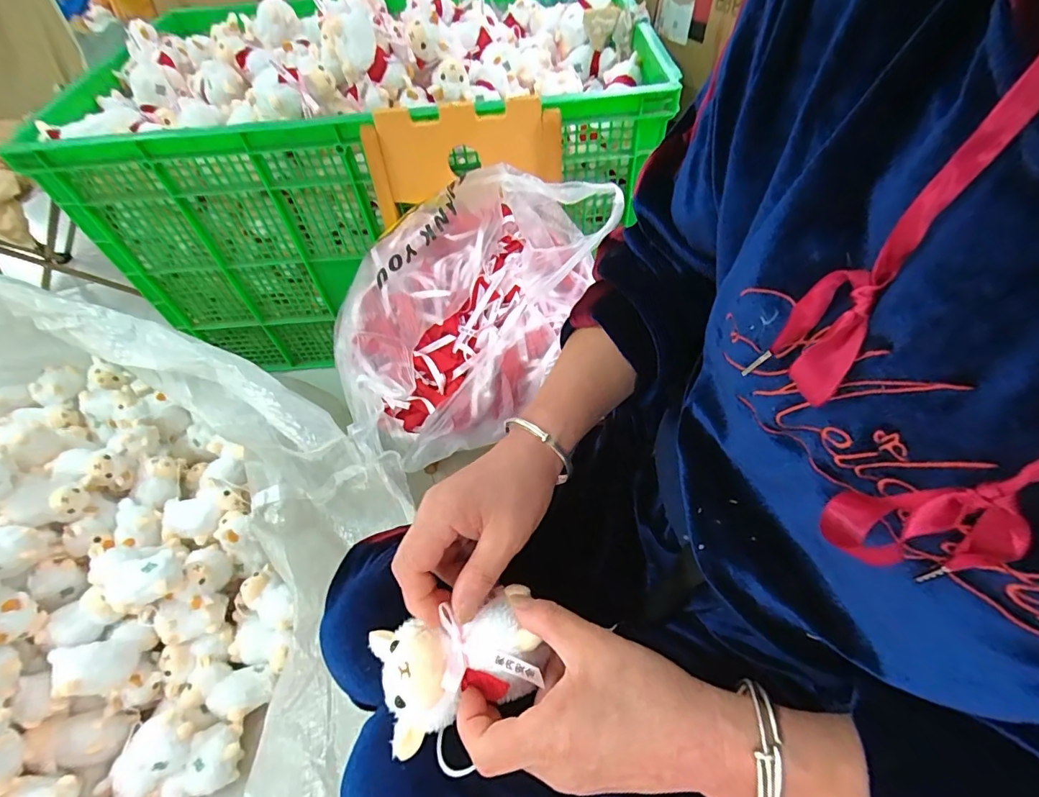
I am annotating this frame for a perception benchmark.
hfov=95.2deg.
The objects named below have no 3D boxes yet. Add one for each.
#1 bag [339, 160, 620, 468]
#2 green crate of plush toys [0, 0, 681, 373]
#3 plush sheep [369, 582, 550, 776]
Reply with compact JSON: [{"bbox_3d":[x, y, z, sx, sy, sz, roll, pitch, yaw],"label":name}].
[{"bbox_3d":[-0.100,-0.145,0.662,0.385,0.245,0.343,-32,58,-18],"label":"bag"},{"bbox_3d":[-0.279,-0.477,1.003,1.009,0.525,0.607,-9,53,-2],"label":"green crate of plush toys"},{"bbox_3d":[-0.036,0.172,0.295,0.104,0.041,0.082,-15,54,-7],"label":"plush sheep"}]

